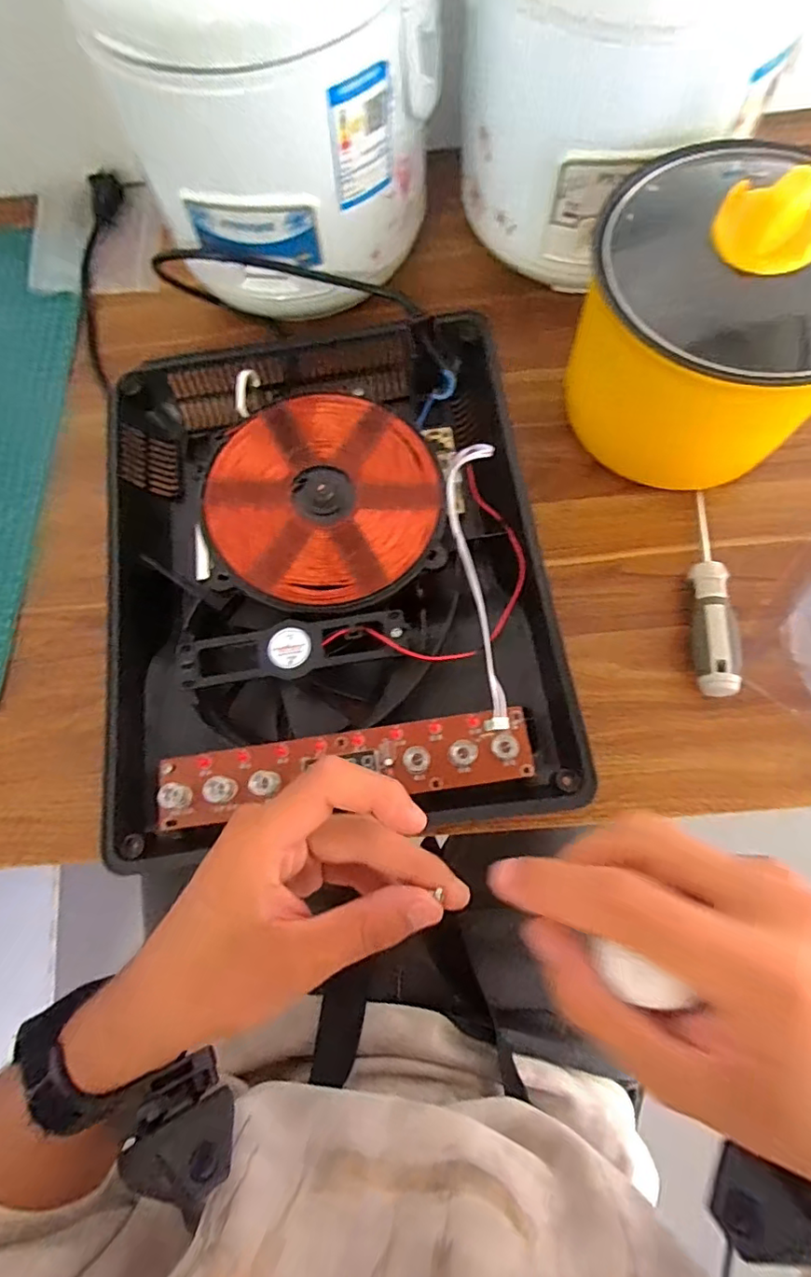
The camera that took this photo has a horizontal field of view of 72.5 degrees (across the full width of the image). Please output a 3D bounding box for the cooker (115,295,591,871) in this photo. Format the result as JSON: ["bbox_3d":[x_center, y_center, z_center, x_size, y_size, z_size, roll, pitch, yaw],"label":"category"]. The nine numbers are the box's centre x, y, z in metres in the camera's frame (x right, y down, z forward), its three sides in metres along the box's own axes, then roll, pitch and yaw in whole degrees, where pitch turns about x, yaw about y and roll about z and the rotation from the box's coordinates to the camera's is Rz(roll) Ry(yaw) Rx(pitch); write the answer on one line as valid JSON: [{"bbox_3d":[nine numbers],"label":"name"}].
[{"bbox_3d":[-0.054,-0.051,0.366,0.269,0.051,0.351,-8,72,-1],"label":"cooker"}]

